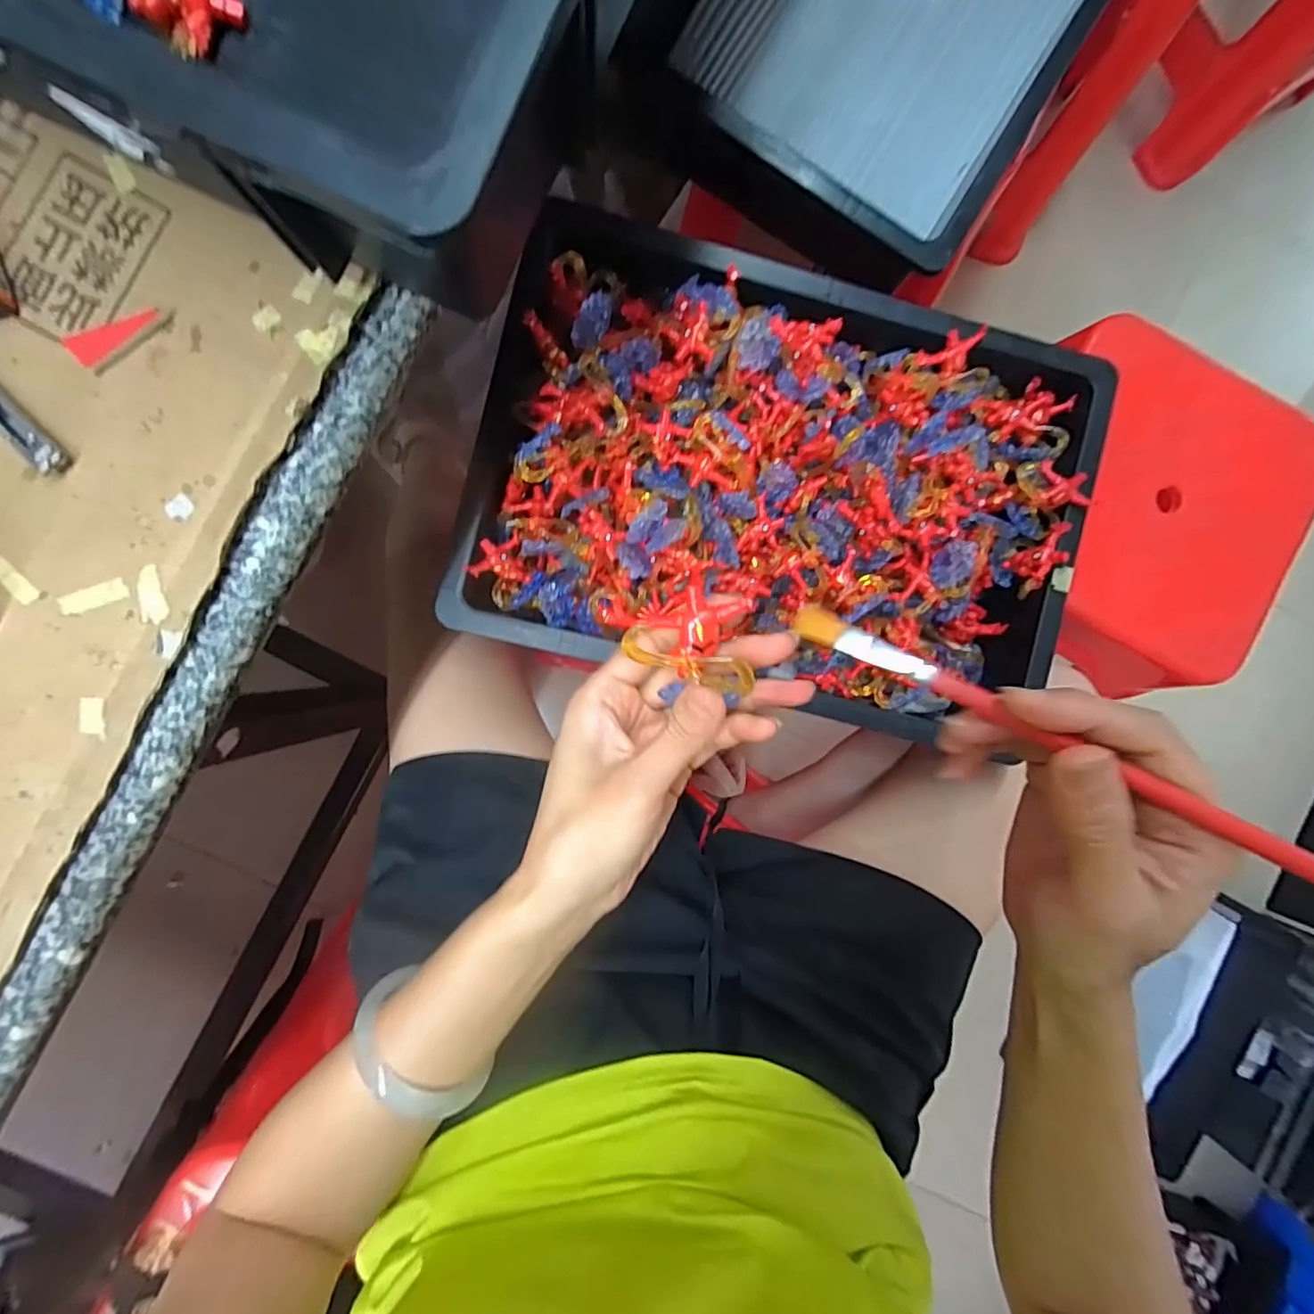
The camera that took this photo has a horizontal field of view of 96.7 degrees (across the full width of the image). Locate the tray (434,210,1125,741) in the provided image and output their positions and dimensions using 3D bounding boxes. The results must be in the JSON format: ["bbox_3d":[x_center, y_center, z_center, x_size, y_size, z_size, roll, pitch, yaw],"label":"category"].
[{"bbox_3d":[0.096,-0.124,0.442,0.440,0.069,0.316,14,89,-3],"label":"tray"}]

